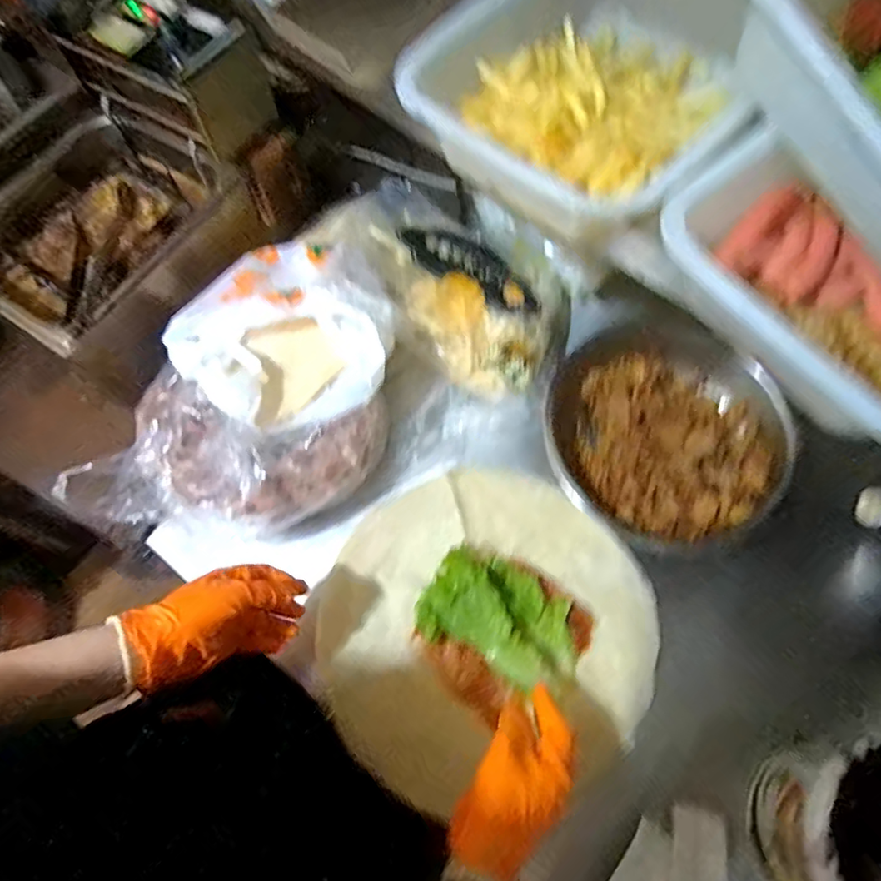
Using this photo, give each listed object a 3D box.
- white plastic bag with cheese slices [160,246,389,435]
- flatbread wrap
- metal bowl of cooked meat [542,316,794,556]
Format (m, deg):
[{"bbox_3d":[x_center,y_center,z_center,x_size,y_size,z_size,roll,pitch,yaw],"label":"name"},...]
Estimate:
[{"bbox_3d":[-0.187,-0.128,0.705,0.258,0.053,0.243,37,73,16],"label":"white plastic bag with cheese slices"},{"bbox_3d":[0.049,0.205,0.650,0.368,0.048,0.348,-1,67,2],"label":"flatbread wrap"},{"bbox_3d":[0.279,-0.017,0.708,0.282,0.082,0.307,-1,67,2],"label":"metal bowl of cooked meat"}]

